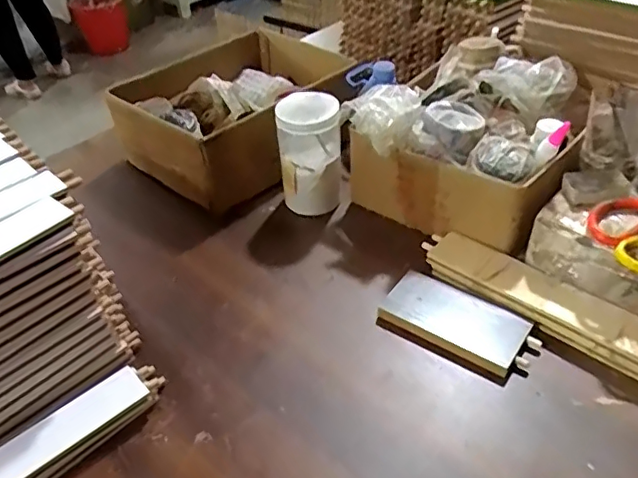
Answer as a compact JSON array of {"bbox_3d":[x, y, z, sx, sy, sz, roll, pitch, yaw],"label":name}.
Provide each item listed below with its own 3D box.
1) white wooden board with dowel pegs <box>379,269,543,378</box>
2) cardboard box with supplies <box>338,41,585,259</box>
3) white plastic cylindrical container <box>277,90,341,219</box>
[{"bbox_3d":[0.158,0.091,0.641,0.165,0.015,0.081,22,48,29],"label":"white wooden board with dowel pegs"},{"bbox_3d":[0.223,-0.138,0.771,0.285,0.162,0.292,19,47,27],"label":"cardboard box with supplies"},{"bbox_3d":[-0.011,-0.116,0.785,0.085,0.155,0.083,-6,40,1],"label":"white plastic cylindrical container"}]

